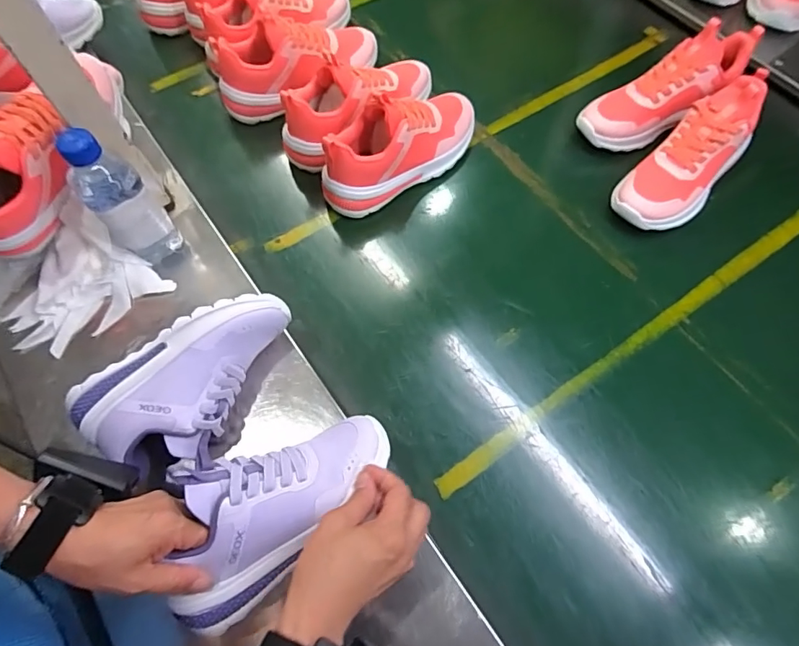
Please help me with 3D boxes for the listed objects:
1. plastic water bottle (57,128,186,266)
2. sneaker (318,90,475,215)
[{"bbox_3d":[-0.292,-0.129,0.507,0.060,0.163,0.063,-38,70,-17],"label":"plastic water bottle"},{"bbox_3d":[0.004,-0.228,0.609,0.224,0.113,0.087,-37,70,-17],"label":"sneaker"}]

